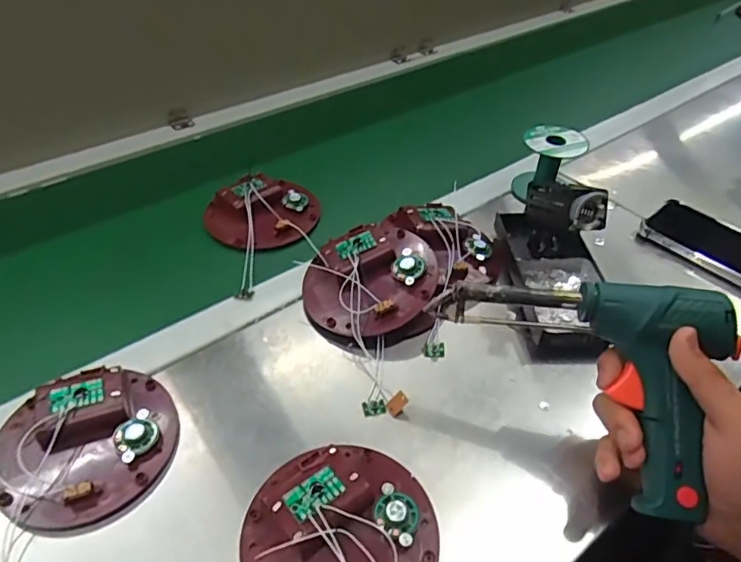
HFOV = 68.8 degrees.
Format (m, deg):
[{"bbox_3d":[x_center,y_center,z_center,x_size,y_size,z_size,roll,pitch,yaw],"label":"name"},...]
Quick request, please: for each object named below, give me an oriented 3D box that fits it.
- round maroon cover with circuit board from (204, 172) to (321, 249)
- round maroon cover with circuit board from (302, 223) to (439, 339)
[{"bbox_3d":[-0.115,-0.082,0.580,0.118,0.033,0.107,-13,45,-15],"label":"round maroon cover with circuit board"},{"bbox_3d":[0.001,-0.001,0.486,0.117,0.032,0.117,-1,61,1],"label":"round maroon cover with circuit board"}]

